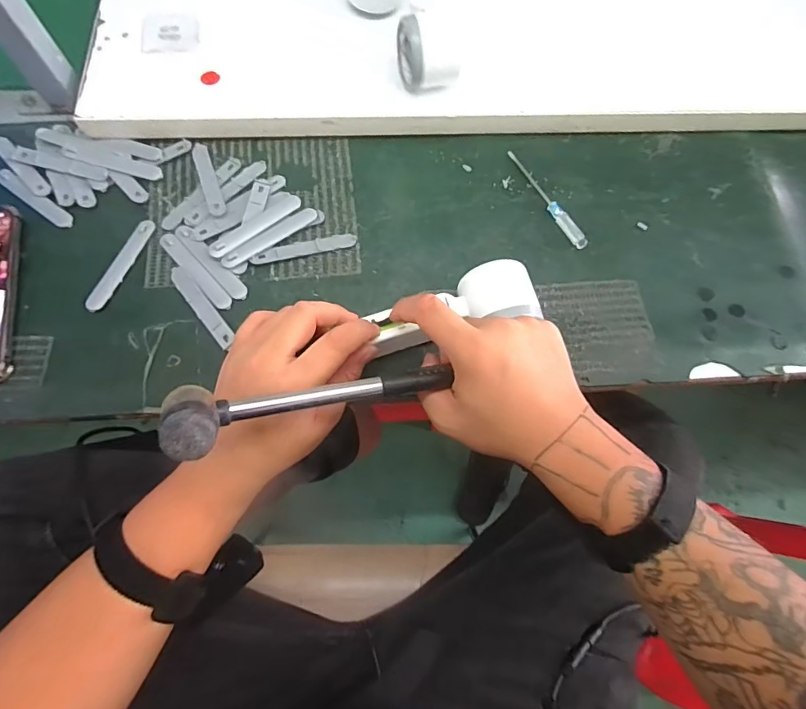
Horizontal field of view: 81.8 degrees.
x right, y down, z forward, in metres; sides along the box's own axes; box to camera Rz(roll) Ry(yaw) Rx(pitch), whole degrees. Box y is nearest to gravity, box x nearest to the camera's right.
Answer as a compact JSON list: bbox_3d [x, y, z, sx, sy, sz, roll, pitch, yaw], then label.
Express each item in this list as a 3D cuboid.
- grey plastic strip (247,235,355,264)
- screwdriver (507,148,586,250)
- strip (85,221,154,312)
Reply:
[{"bbox_3d":[-0.090,-0.097,0.425,0.094,0.009,0.015,-14,72,-7],"label":"grey plastic strip"},{"bbox_3d":[0.139,-0.153,0.453,0.013,0.009,0.126,-27,74,-11],"label":"screwdriver"},{"bbox_3d":[-0.249,-0.080,0.413,0.015,0.006,0.094,22,71,5],"label":"strip"}]

